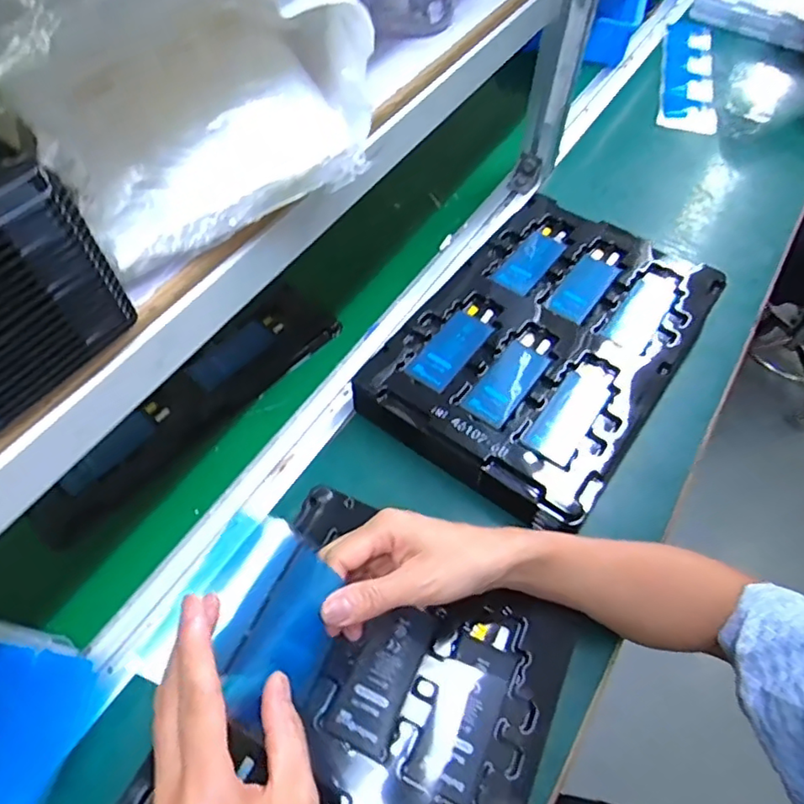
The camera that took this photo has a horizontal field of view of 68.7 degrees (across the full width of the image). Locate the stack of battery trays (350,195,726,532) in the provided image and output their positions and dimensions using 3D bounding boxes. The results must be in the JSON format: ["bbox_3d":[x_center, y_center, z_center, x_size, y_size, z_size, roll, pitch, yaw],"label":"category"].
[{"bbox_3d":[0.143,-0.056,0.588,0.225,0.062,0.332,32,63,19],"label":"stack of battery trays"}]

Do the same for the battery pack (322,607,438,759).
[{"bbox_3d":[-0.012,0.190,0.415,0.043,0.006,0.095,23,60,15],"label":"battery pack"}]

